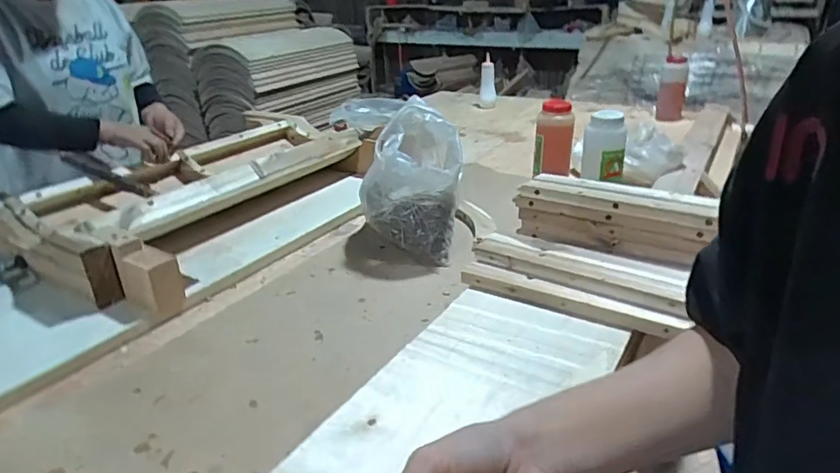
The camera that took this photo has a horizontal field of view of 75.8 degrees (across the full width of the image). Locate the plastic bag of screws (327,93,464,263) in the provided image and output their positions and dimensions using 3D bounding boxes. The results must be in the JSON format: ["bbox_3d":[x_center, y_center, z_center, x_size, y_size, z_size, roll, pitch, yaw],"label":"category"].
[{"bbox_3d":[-0.017,-0.098,1.017,0.182,0.240,0.197,2,26,6],"label":"plastic bag of screws"}]

